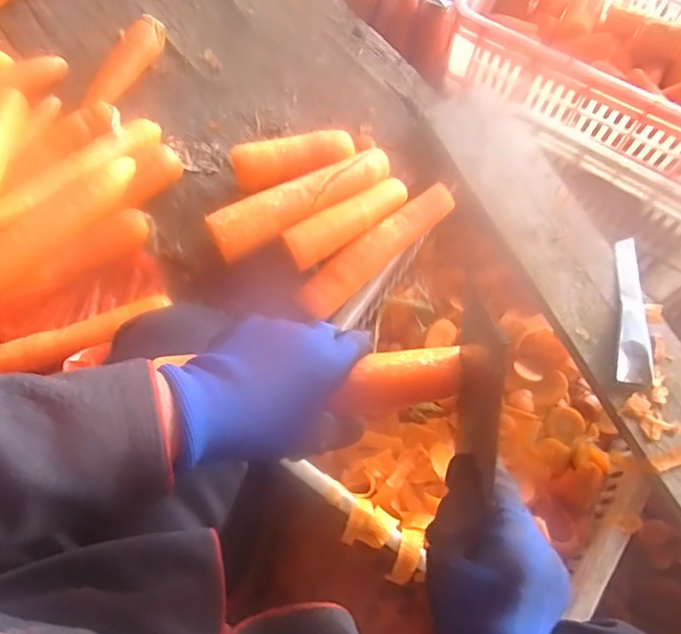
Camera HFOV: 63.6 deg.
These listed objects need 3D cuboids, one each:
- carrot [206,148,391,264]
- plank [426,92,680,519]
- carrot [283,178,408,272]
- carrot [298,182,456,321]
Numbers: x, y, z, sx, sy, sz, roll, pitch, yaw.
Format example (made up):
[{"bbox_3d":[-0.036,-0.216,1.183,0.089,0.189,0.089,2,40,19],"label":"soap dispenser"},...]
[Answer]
[{"bbox_3d":[-0.041,-0.128,0.608,0.215,0.057,0.051,-31,72,-10],"label":"carrot"},{"bbox_3d":[0.261,-0.037,0.591,0.115,0.024,0.562,-23,71,-8],"label":"plank"},{"bbox_3d":[0.008,-0.103,0.604,0.146,0.045,0.046,-33,73,-11],"label":"carrot"},{"bbox_3d":[0.042,-0.074,0.598,0.201,0.032,0.039,-40,74,-13],"label":"carrot"}]

